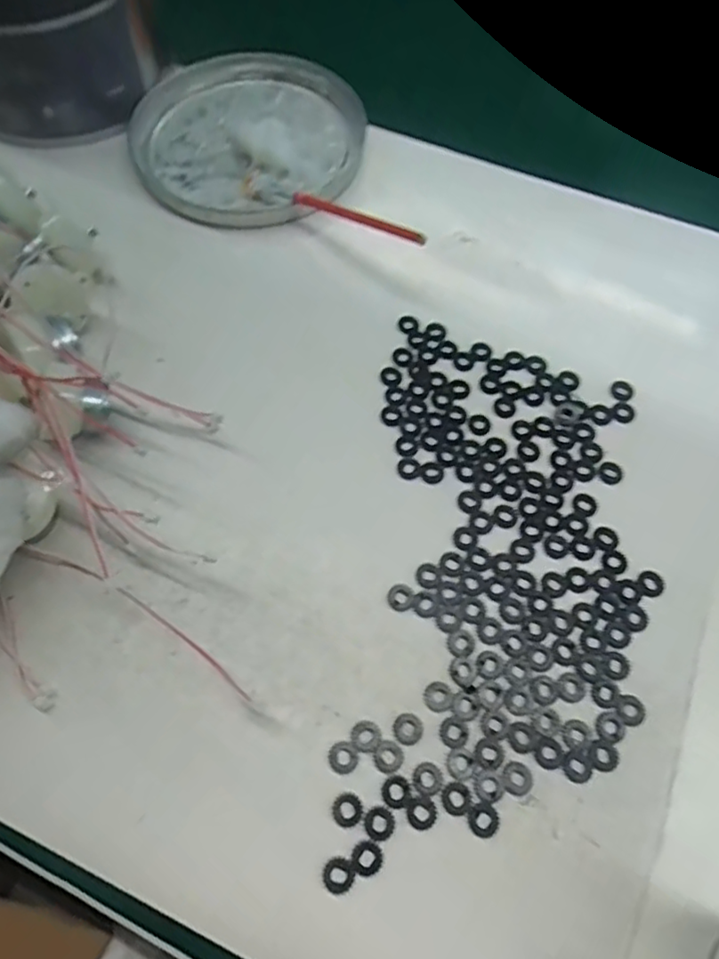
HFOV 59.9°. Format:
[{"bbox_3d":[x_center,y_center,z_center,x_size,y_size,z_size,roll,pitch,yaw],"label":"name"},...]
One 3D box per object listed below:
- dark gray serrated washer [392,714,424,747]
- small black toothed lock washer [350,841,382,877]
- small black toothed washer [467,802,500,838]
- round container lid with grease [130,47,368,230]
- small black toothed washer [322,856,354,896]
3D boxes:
[{"bbox_3d":[0.018,0.089,0.222,0.011,0.004,0.011,35,69,16],"label":"dark gray serrated washer"},{"bbox_3d":[0.003,0.124,0.204,0.010,0.004,0.010,0,64,0],"label":"small black toothed lock washer"},{"bbox_3d":[0.042,0.114,0.209,0.010,0.004,0.010,0,64,0],"label":"small black toothed washer"},{"bbox_3d":[-0.060,-0.198,0.360,0.131,0.018,0.133,0,64,0],"label":"round container lid with grease"},{"bbox_3d":[-0.007,0.129,0.202,0.010,0.004,0.010,0,64,0],"label":"small black toothed washer"}]

